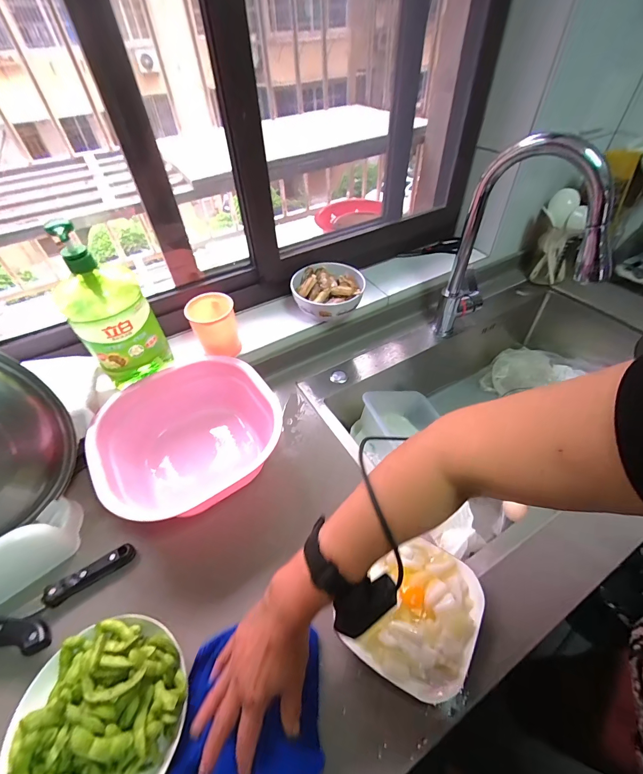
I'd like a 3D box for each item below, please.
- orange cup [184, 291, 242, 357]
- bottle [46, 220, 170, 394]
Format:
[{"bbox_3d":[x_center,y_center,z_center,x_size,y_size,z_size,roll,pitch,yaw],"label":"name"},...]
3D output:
[{"bbox_3d":[-0.200,-0.113,0.645,0.081,0.099,0.078,-2,47,2],"label":"orange cup"},{"bbox_3d":[-0.326,-0.117,0.527,0.113,0.255,0.070,-28,52,-21],"label":"bottle"}]

